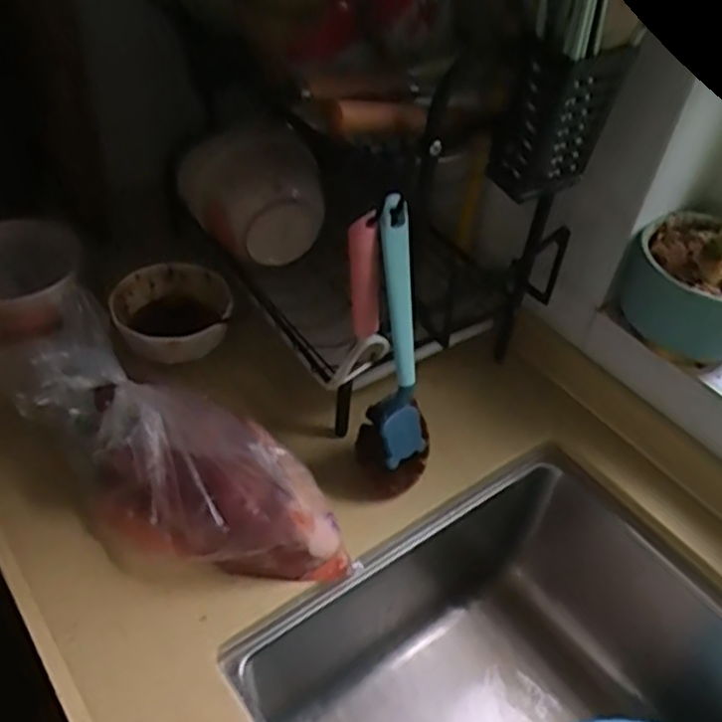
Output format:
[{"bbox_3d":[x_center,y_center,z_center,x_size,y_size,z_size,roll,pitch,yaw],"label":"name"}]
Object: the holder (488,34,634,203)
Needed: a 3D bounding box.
[{"bbox_3d":[0.158,-0.201,0.589,0.073,0.122,0.054,-22,54,-24],"label":"holder"}]

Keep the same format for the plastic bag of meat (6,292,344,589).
[{"bbox_3d":[-0.171,0.080,0.652,0.357,0.093,0.167,28,51,18],"label":"plastic bag of meat"}]

